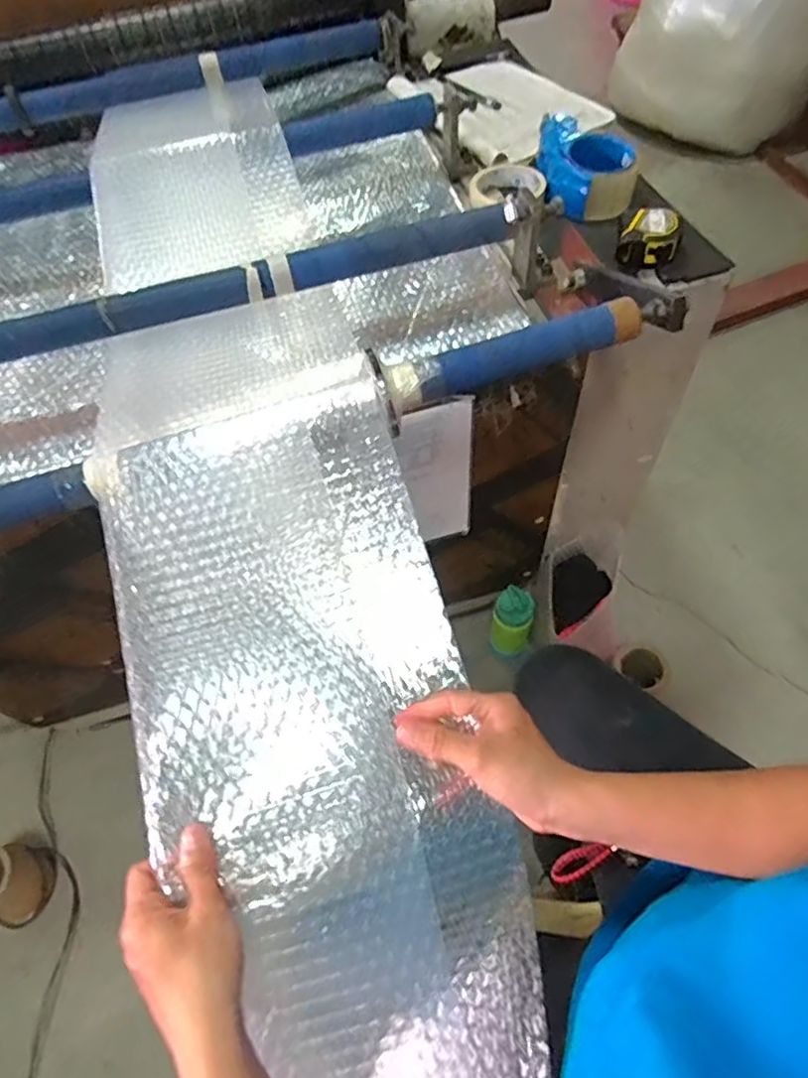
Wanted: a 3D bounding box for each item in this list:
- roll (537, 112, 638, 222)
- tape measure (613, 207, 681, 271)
[{"bbox_3d":[0.225,-0.458,0.750,0.119,0.060,0.125,5,58,8],"label":"roll"},{"bbox_3d":[0.275,-0.338,0.685,0.067,0.035,0.068,19,61,16],"label":"tape measure"}]

